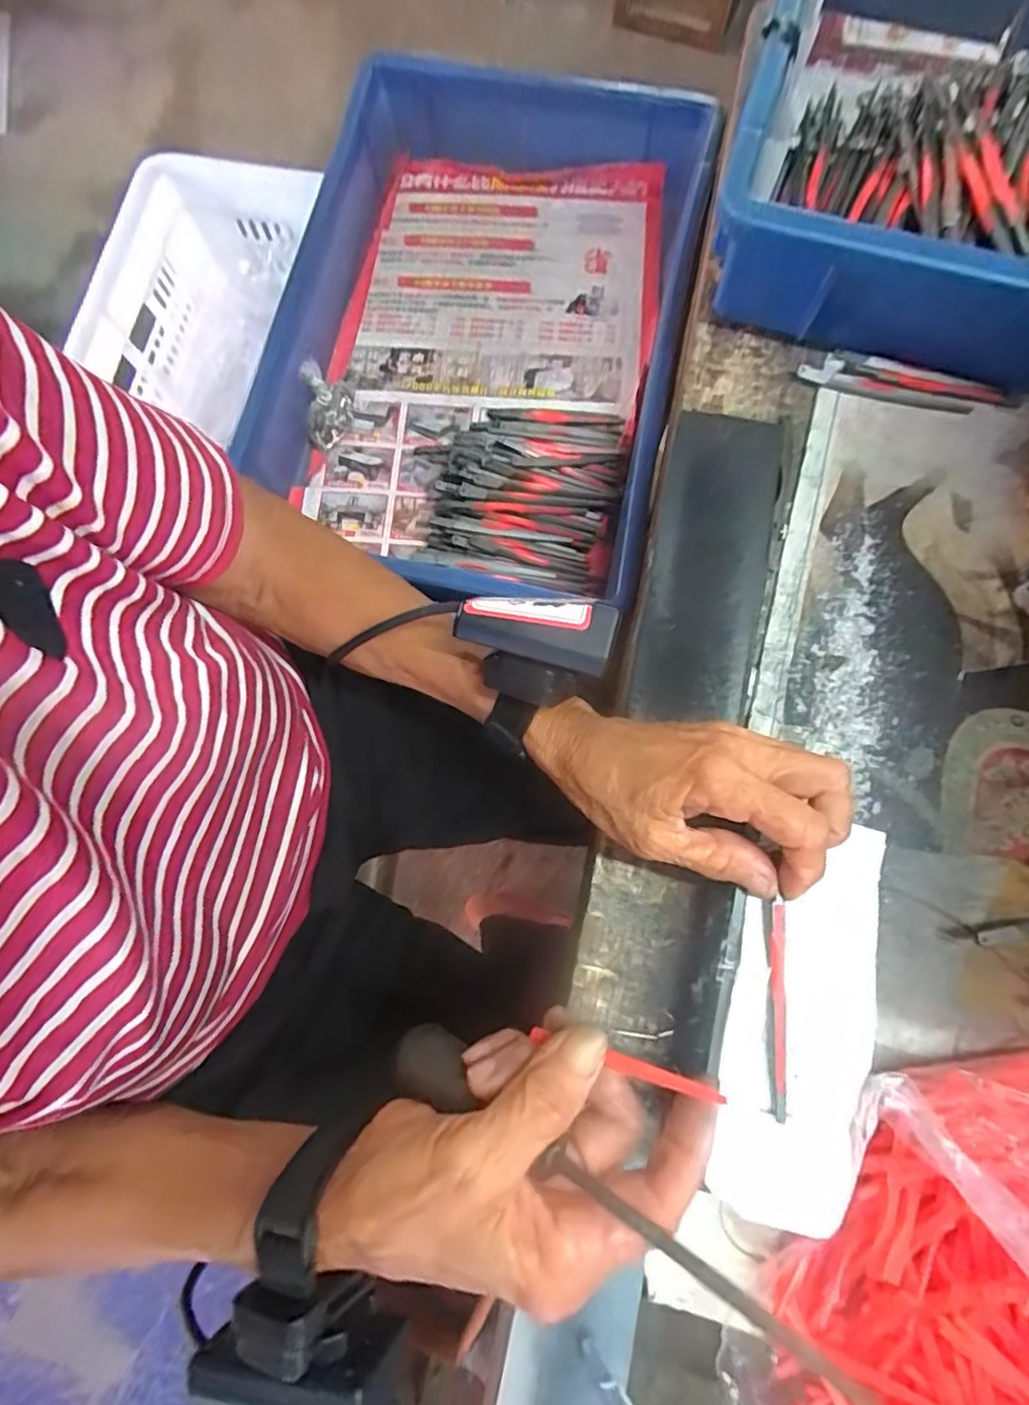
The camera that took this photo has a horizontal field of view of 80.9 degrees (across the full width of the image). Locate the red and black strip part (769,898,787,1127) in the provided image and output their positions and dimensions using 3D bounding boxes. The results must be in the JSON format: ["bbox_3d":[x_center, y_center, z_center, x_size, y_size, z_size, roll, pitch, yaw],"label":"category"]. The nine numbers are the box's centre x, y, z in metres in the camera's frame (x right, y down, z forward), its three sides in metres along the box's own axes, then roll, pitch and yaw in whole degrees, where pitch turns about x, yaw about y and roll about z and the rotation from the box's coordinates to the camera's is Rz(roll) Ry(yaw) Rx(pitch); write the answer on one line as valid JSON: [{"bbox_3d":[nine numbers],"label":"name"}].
[{"bbox_3d":[0.108,0.125,0.247,0.006,0.005,0.081,2,82,2],"label":"red and black strip part"}]

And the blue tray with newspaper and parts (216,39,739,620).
[{"bbox_3d":[-0.028,-0.297,0.465,0.290,0.082,0.362,12,79,4],"label":"blue tray with newspaper and parts"}]

